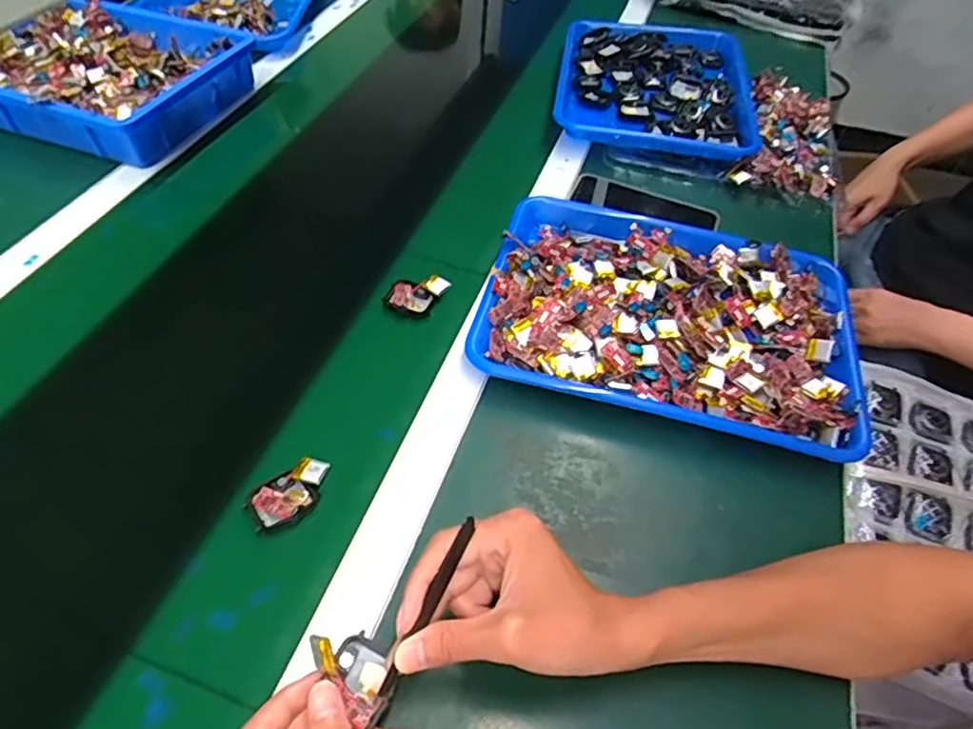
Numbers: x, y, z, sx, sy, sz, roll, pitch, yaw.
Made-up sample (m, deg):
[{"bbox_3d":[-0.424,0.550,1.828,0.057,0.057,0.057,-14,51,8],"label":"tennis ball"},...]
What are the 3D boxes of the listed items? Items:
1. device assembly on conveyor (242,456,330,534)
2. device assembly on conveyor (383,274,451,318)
[{"bbox_3d":[-0.141,0.093,0.449,0.061,0.011,0.038,-33,59,-27],"label":"device assembly on conveyor"},{"bbox_3d":[-0.068,-0.068,0.588,0.049,0.014,0.049,22,52,15],"label":"device assembly on conveyor"}]

